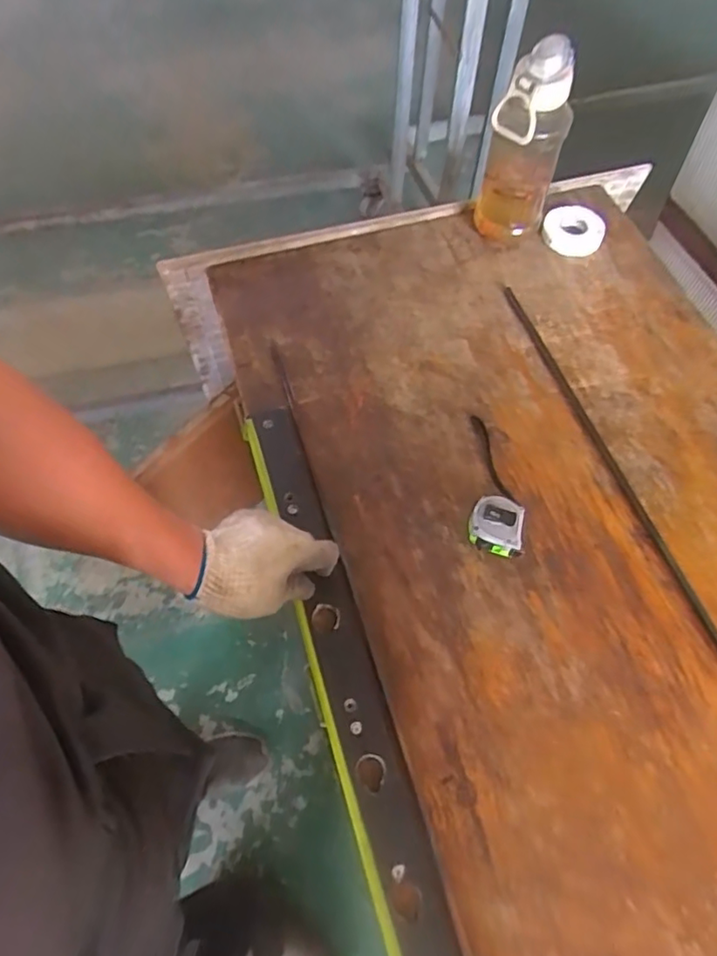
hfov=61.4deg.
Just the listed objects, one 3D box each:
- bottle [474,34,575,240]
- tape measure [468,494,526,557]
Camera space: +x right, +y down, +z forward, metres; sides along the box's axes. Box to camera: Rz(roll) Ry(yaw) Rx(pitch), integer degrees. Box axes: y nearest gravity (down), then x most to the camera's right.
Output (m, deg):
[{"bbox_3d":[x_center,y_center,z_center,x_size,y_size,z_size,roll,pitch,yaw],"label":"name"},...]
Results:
[{"bbox_3d":[0.214,-0.425,0.788,0.093,0.246,0.090,17,63,9],"label":"bottle"},{"bbox_3d":[0.147,0.050,0.643,0.056,0.033,0.055,12,62,6],"label":"tape measure"}]

